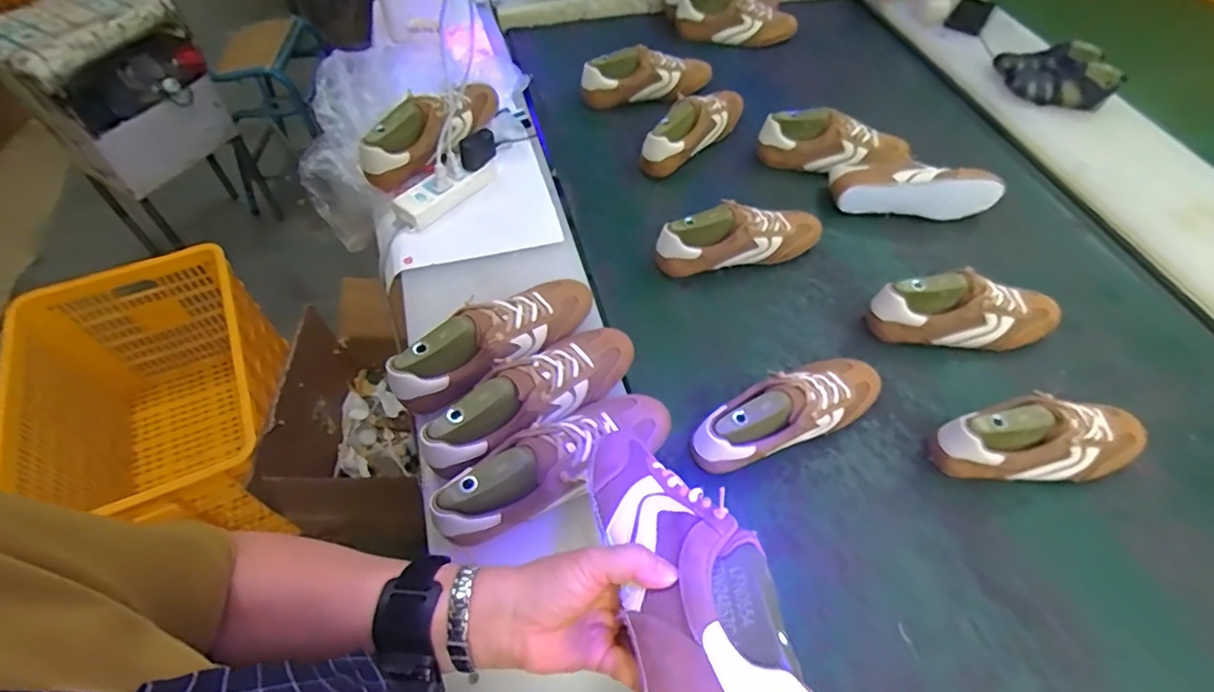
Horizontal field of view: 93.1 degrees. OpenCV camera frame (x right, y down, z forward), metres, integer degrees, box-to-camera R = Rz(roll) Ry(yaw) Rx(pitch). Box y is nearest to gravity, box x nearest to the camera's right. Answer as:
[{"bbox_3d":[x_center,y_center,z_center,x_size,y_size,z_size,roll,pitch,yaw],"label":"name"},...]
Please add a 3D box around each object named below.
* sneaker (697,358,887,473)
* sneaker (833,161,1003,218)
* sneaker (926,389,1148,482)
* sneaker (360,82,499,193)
[{"bbox_3d":[0.215,0.073,0.674,0.262,0.087,0.082,-21,60,-17],"label":"sneaker"},{"bbox_3d":[0.492,-0.258,0.921,0.254,0.087,0.095,9,56,2],"label":"sneaker"},{"bbox_3d":[0.512,0.103,0.668,0.251,0.082,0.082,1,56,-4],"label":"sneaker"},{"bbox_3d":[-0.247,-0.332,0.856,0.094,0.089,0.248,27,62,17],"label":"sneaker"}]

